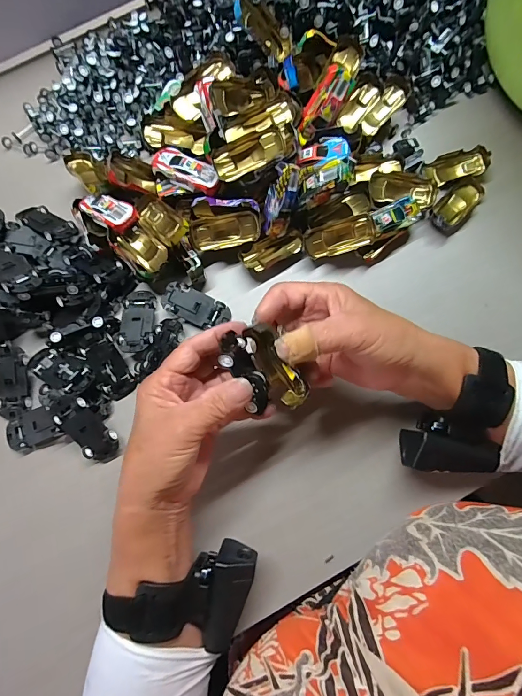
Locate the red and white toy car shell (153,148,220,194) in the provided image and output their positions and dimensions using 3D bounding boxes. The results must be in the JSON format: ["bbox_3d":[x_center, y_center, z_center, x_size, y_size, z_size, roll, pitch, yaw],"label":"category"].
[{"bbox_3d":[-0.067,-0.160,0.334,0.061,0.019,0.027,22,80,4],"label":"red and white toy car shell"}]

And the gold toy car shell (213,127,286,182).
[{"bbox_3d":[-0.010,-0.169,0.322,0.062,0.018,0.027,-21,80,10],"label":"gold toy car shell"}]

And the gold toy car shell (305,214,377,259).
[{"bbox_3d":[0.074,-0.103,0.343,0.063,0.011,0.027,-14,79,18],"label":"gold toy car shell"}]

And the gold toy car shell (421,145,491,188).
[{"bbox_3d":[0.196,-0.185,0.373,0.064,0.020,0.032,-15,80,-3],"label":"gold toy car shell"}]

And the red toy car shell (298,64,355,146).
[{"bbox_3d":[0.055,-0.212,0.324,0.025,0.014,0.061,45,119,7],"label":"red toy car shell"}]

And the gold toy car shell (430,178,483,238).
[{"bbox_3d":[0.195,-0.143,0.364,0.032,0.017,0.067,43,82,7],"label":"gold toy car shell"}]

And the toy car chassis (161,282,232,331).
[{"bbox_3d":[-0.061,-0.038,0.342,0.062,0.011,0.031,23,81,4],"label":"toy car chassis"}]

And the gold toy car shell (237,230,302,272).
[{"bbox_3d":[0.011,-0.095,0.361,0.062,0.023,0.029,-27,81,-5],"label":"gold toy car shell"}]

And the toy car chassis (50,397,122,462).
[{"bbox_3d":[-0.150,0.069,0.313,0.031,0.011,0.067,-40,102,-7],"label":"toy car chassis"}]

